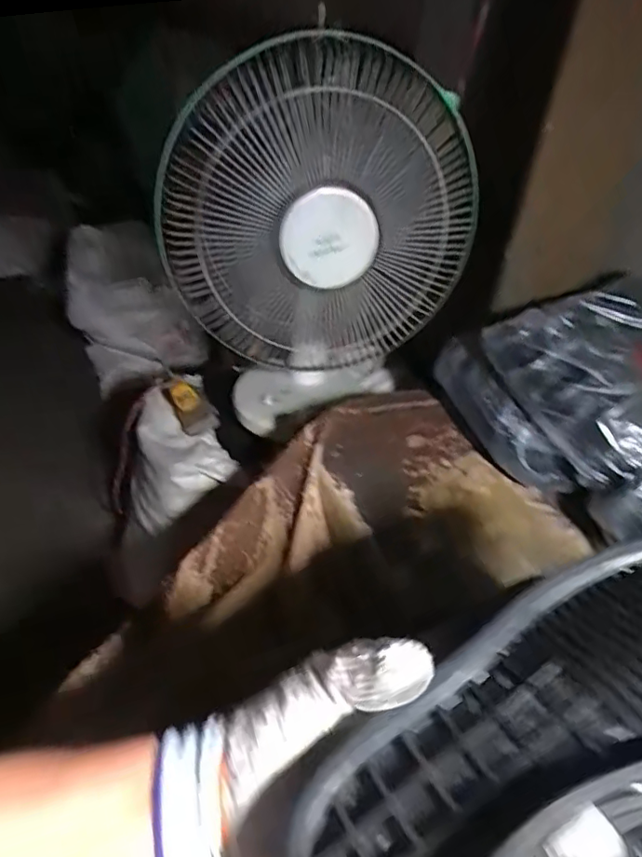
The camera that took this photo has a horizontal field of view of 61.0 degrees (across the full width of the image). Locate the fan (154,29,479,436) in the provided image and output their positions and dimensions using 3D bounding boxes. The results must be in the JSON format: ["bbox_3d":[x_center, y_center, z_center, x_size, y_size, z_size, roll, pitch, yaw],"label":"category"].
[{"bbox_3d":[-0.012,-0.223,0.766,0.379,0.516,0.200,-6,40,-14],"label":"fan"}]

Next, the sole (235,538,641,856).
[{"bbox_3d":[0.109,0.121,0.248,0.278,0.033,0.101,-27,47,-11],"label":"sole"}]

